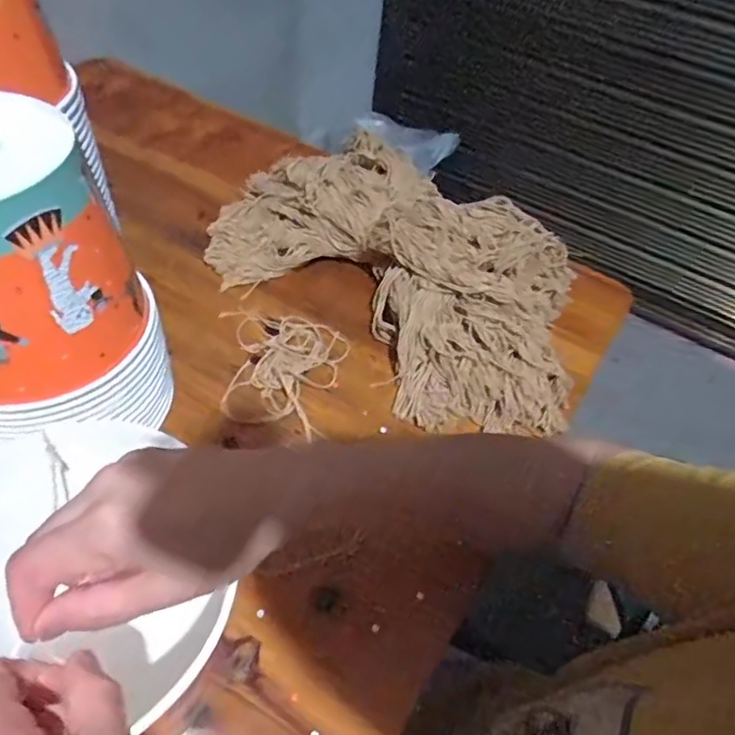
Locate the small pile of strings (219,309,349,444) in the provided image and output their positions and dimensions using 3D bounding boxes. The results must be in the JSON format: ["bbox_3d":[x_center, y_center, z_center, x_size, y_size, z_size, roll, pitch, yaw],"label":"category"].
[{"bbox_3d":[-0.083,-0.001,0.528,0.113,0.016,0.128,8,50,0],"label":"small pile of strings"}]

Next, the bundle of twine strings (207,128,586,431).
[{"bbox_3d":[0.035,-0.116,0.586,0.426,0.091,0.251,36,56,21],"label":"bundle of twine strings"}]

